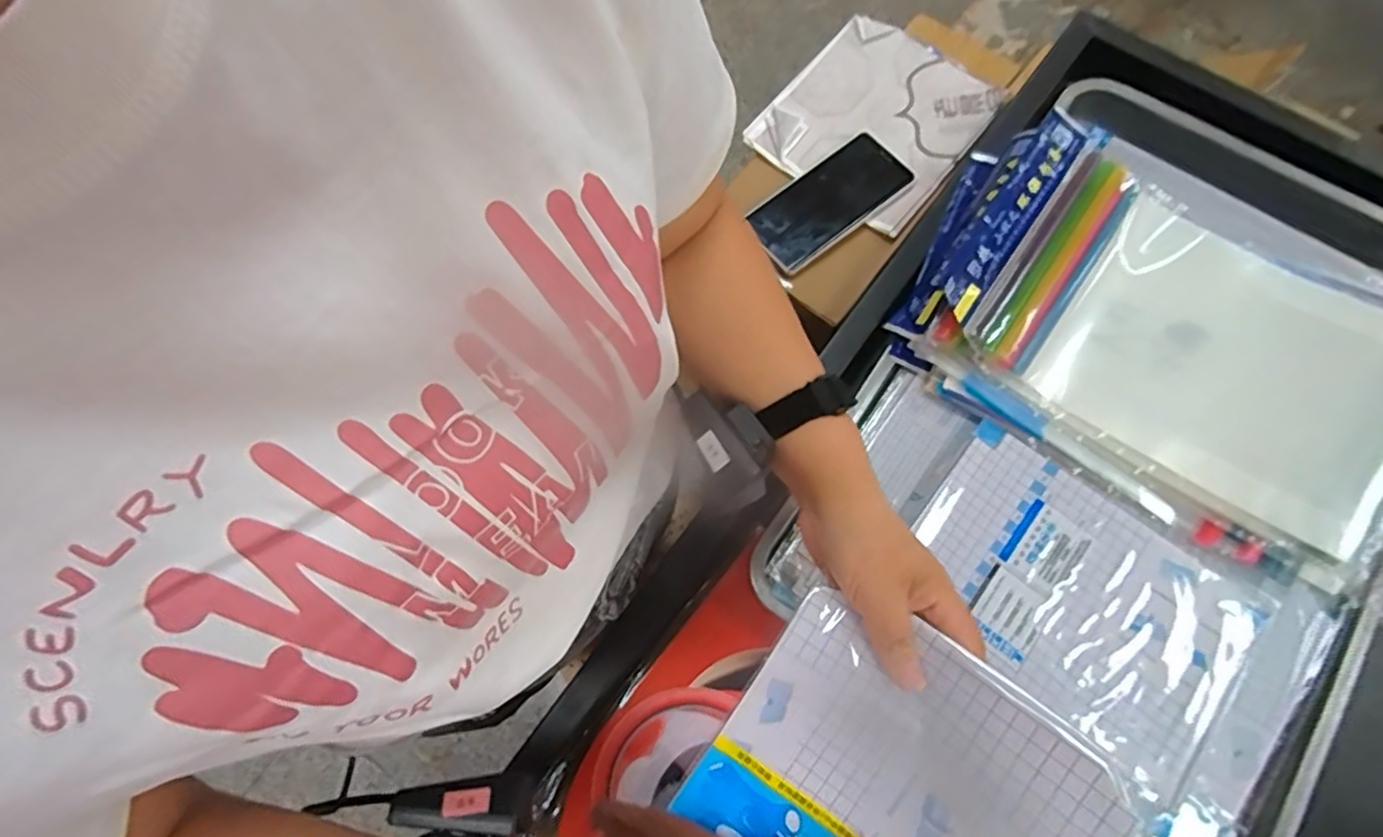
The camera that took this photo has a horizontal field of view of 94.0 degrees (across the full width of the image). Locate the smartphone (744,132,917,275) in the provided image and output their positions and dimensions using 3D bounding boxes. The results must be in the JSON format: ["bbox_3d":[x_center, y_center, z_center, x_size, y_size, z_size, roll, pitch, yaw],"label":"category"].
[{"bbox_3d":[0.129,-0.205,0.601,0.155,0.010,0.075,-39,76,-10],"label":"smartphone"}]

